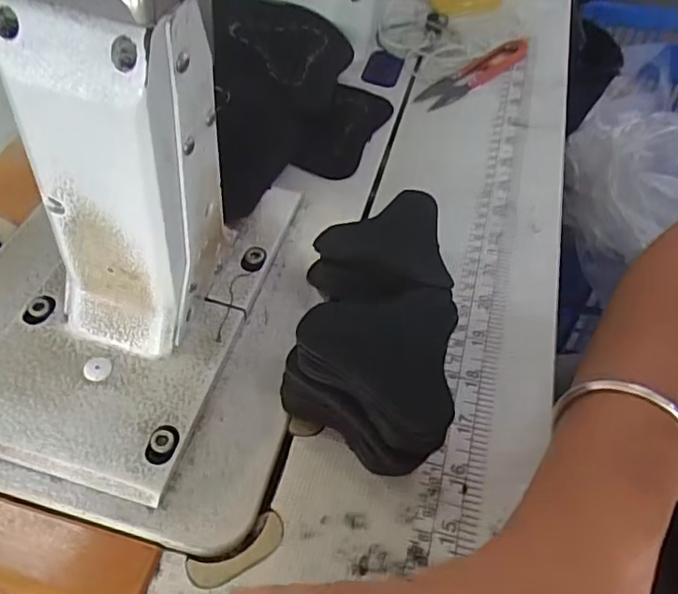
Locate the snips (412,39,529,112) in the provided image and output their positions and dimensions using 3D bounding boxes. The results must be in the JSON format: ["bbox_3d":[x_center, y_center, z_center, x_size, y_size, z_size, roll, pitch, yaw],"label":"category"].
[{"bbox_3d":[0.112,-0.183,0.471,0.029,0.006,0.134,36,59,26],"label":"snips"}]

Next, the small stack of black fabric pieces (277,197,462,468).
[{"bbox_3d":[0.015,0.018,0.271,0.070,0.052,0.143,6,50,7],"label":"small stack of black fabric pieces"}]

